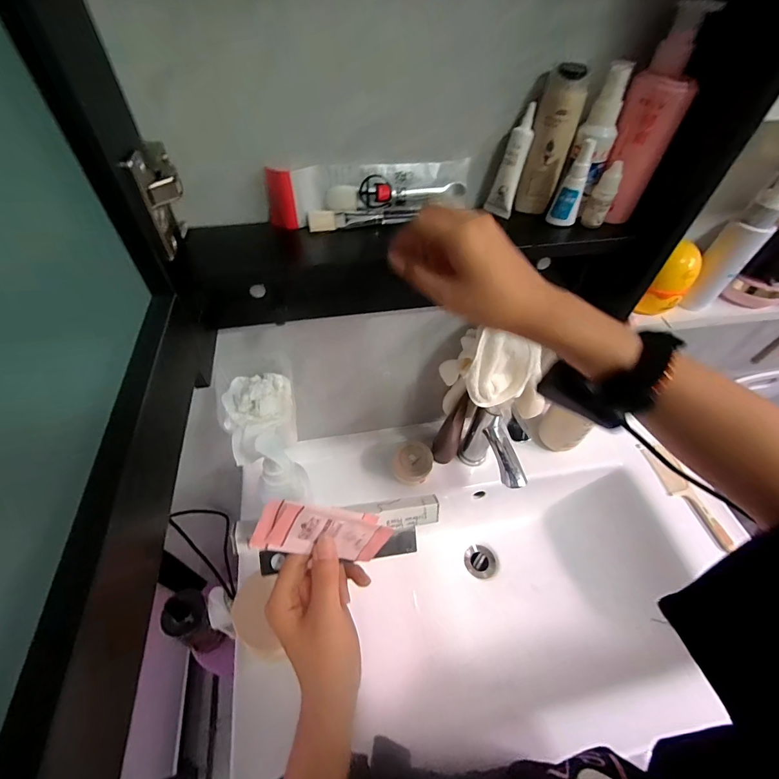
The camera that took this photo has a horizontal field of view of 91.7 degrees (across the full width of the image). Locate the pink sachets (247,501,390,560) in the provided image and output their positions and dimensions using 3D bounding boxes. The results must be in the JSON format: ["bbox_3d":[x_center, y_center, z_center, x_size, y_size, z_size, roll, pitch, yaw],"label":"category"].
[{"bbox_3d":[-0.046,0.102,0.271,0.092,0.040,0.010,23,17,-24],"label":"pink sachets"}]

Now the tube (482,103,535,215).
[{"bbox_3d":[0.116,-0.215,0.359,0.027,0.089,0.019,17,39,10],"label":"tube"}]

